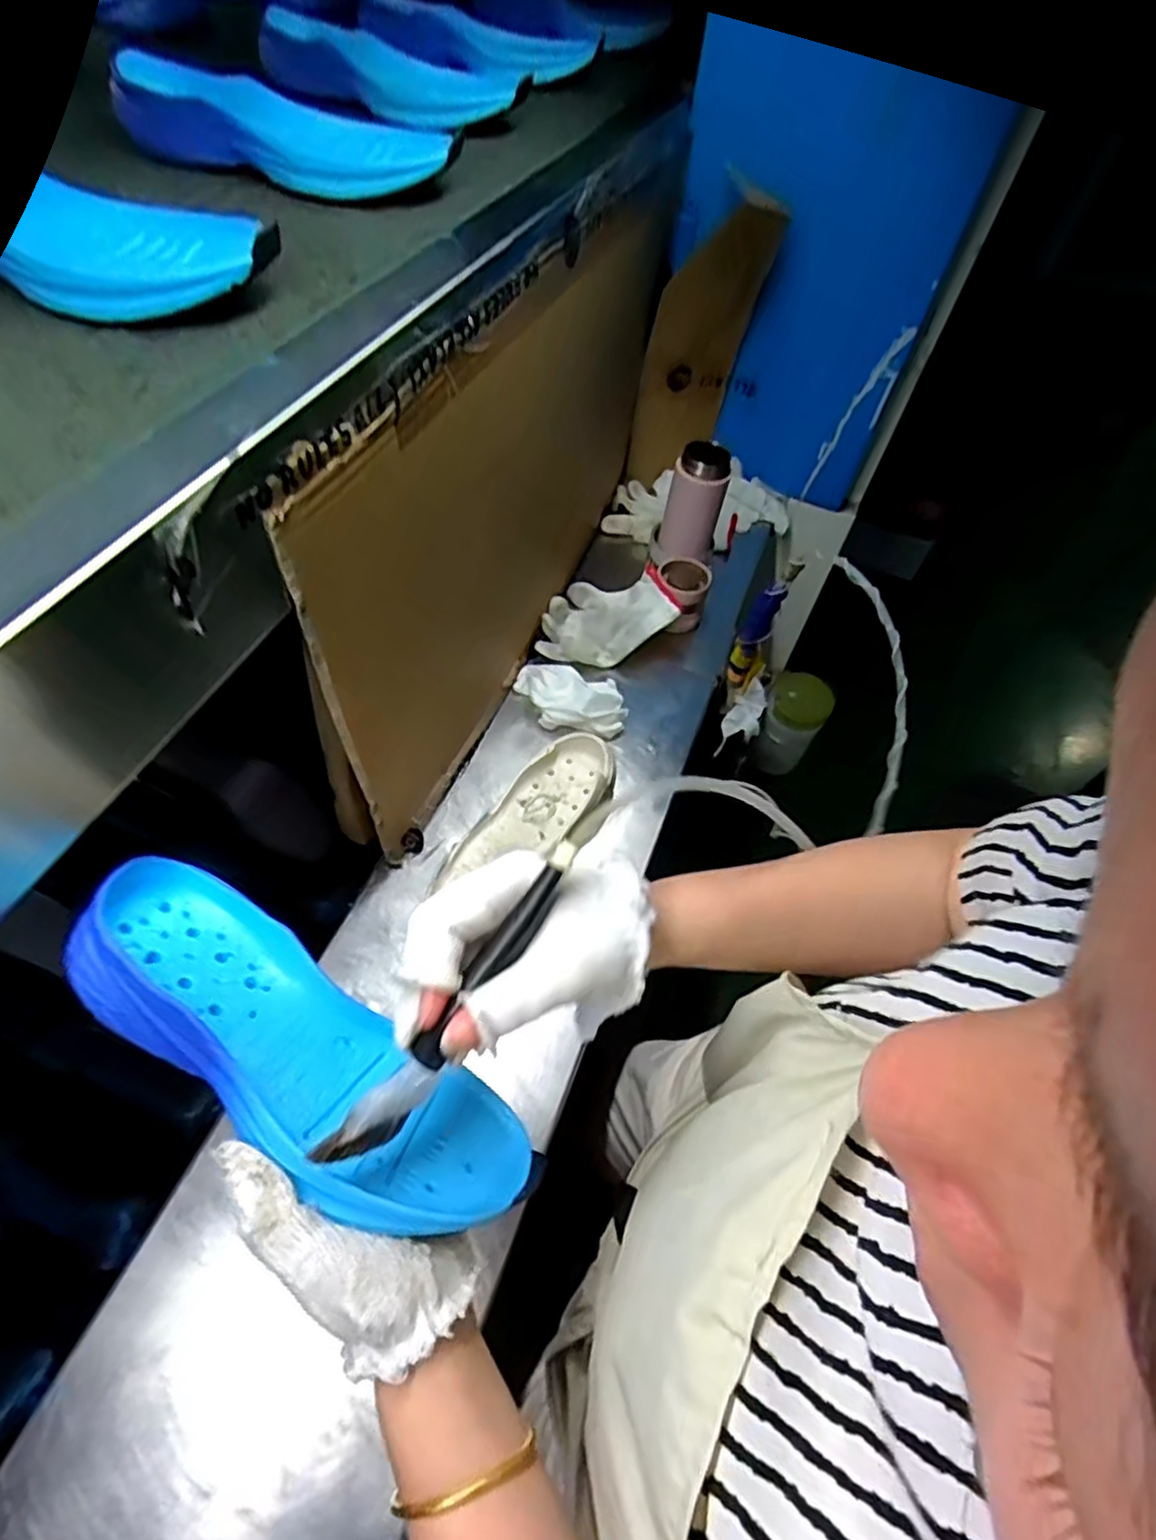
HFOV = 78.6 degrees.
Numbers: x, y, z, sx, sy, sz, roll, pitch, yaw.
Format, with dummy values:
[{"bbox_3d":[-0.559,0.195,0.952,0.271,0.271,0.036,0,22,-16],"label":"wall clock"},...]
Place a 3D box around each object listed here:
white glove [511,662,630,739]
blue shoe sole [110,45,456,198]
[{"bbox_3d":[-0.008,-0.081,0.782,0.128,0.035,0.084,10,54,3],"label":"white glove"},{"bbox_3d":[-0.207,-0.457,0.504,0.236,0.045,0.082,16,55,8],"label":"blue shoe sole"}]

